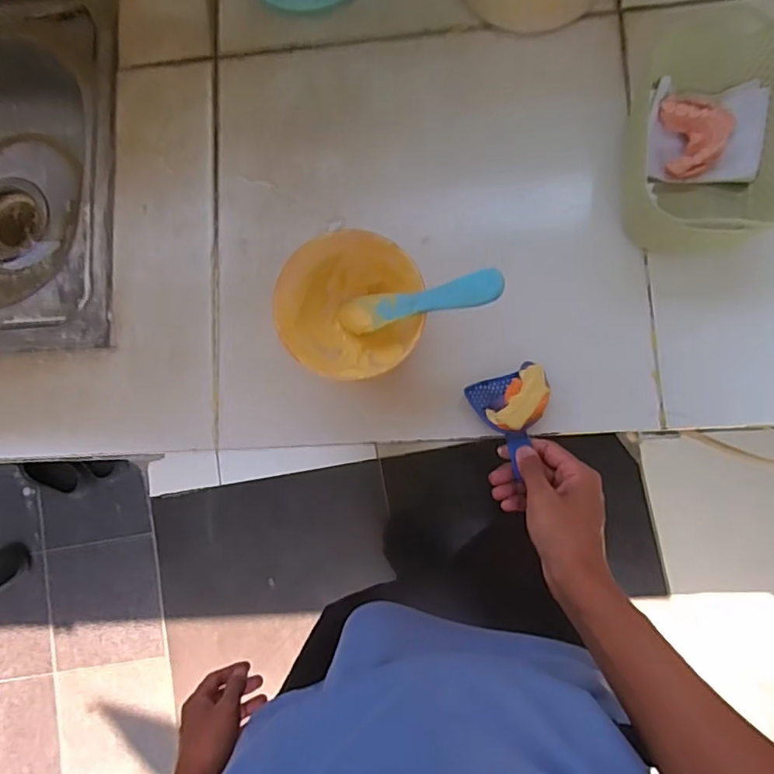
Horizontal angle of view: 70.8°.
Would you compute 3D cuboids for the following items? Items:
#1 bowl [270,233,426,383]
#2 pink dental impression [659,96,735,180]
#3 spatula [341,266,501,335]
[{"bbox_3d":[-0.032,-0.070,0.471,0.114,0.081,0.121,-1,85,6],"label":"bowl"},{"bbox_3d":[0.264,-0.216,0.464,0.050,0.022,0.068,-5,84,6],"label":"pink dental impression"},{"bbox_3d":[0.016,-0.065,0.428,0.177,0.009,0.029,-4,83,48],"label":"spatula"}]

